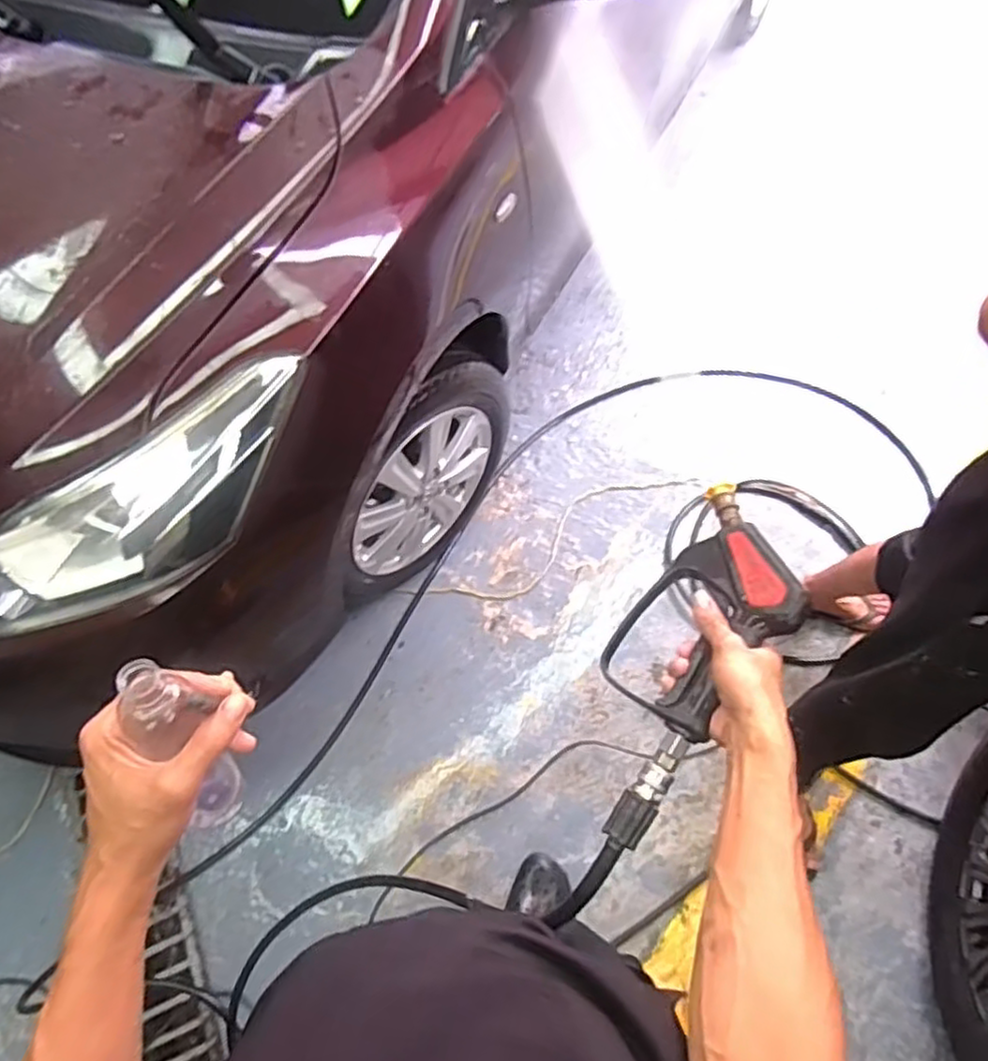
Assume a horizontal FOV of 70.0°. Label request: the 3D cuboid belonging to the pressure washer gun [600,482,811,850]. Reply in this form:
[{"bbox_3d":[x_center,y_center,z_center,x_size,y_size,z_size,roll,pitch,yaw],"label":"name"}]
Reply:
[{"bbox_3d":[0.180,0.118,0.644,0.138,0.055,0.336,23,77,12],"label":"pressure washer gun"}]

